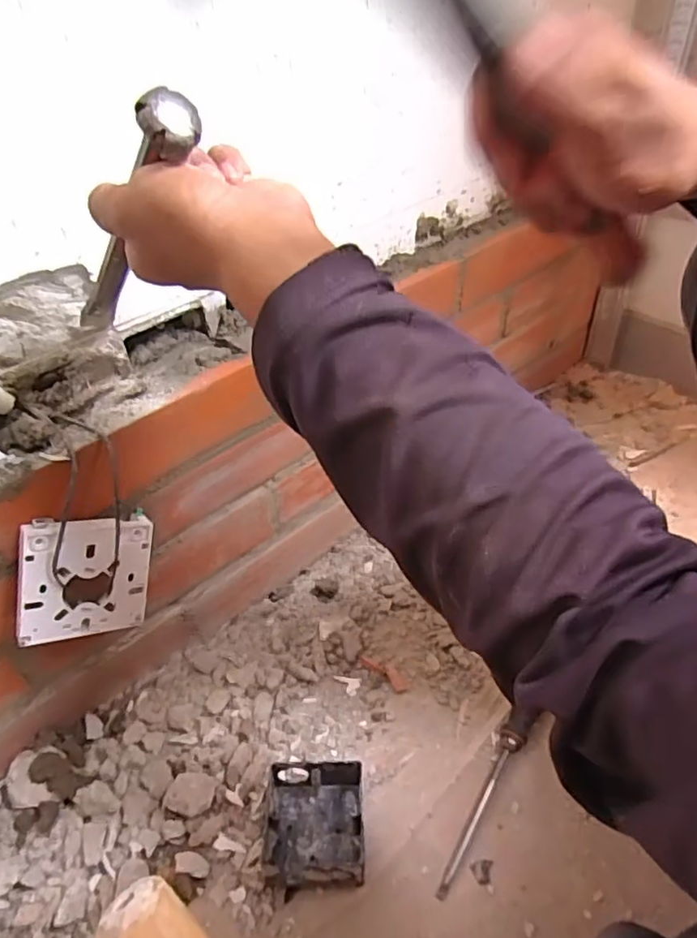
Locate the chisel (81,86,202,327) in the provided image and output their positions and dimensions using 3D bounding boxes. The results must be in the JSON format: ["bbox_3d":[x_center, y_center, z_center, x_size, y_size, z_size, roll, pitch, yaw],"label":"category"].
[{"bbox_3d":[-0.127,-0.130,0.334,0.027,0.026,0.212,-38,10,-32],"label":"chisel"}]

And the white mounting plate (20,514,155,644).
[{"bbox_3d":[-0.189,0.079,0.429,0.088,0.088,0.010,-2,17,-39],"label":"white mounting plate"}]

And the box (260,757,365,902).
[{"bbox_3d":[-0.024,0.267,0.453,0.069,0.041,0.086,-3,43,0],"label":"box"}]

